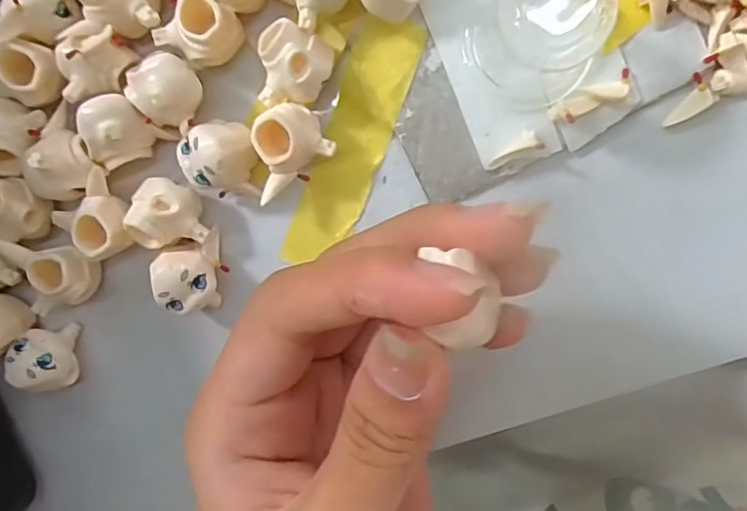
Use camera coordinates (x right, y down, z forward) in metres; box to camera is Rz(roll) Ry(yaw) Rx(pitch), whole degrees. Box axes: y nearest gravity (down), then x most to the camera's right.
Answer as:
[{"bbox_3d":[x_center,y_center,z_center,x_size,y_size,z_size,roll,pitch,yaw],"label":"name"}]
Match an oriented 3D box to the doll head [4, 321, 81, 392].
[{"bbox_3d":[-0.105,0.033,0.178,0.014,0.020,0.018,-3,98,5],"label":"doll head"}]

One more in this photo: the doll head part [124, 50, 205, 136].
[{"bbox_3d":[-0.061,-0.048,0.160,0.019,0.016,0.019,1,98,4],"label":"doll head part"}]

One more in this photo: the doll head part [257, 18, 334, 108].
[{"bbox_3d":[-0.021,-0.054,0.159,0.018,0.016,0.022,7,99,3],"label":"doll head part"}]

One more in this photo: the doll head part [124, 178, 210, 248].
[{"bbox_3d":[-0.061,-0.013,0.166,0.018,0.016,0.020,-4,98,5],"label":"doll head part"}]

